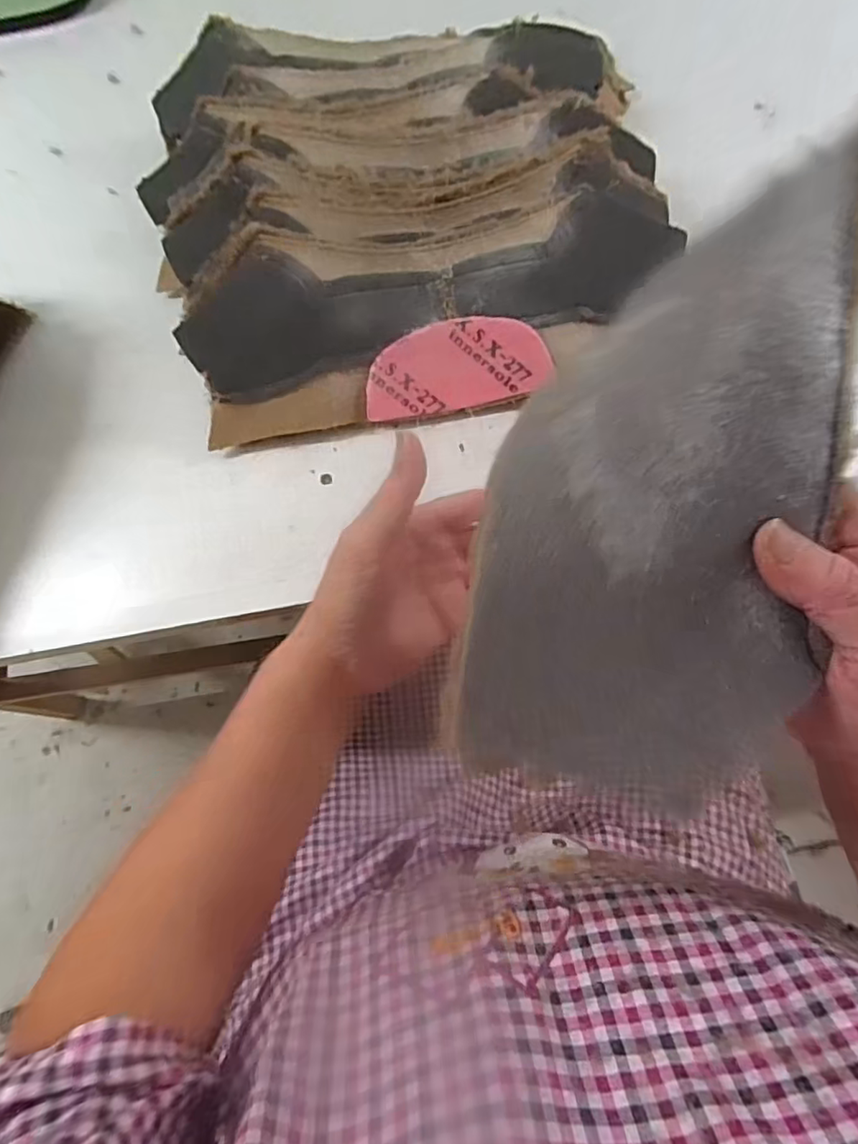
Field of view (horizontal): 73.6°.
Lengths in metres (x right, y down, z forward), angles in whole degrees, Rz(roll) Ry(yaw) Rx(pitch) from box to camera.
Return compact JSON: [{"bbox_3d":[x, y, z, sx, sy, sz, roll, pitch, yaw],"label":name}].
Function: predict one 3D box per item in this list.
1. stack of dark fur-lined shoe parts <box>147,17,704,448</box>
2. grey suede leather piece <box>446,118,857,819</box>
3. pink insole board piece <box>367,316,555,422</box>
[{"bbox_3d":[-0.017,-0.279,0.438,0.375,0.089,0.326,-10,72,-2],"label":"stack of dark fur-lined shoe parts"},{"bbox_3d":[0.099,-0.045,0.212,0.120,0.036,0.267,23,89,8],"label":"grey suede leather piece"},{"bbox_3d":[0.021,-0.148,0.411,0.132,0.004,0.059,-11,110,-3],"label":"pink insole board piece"}]

